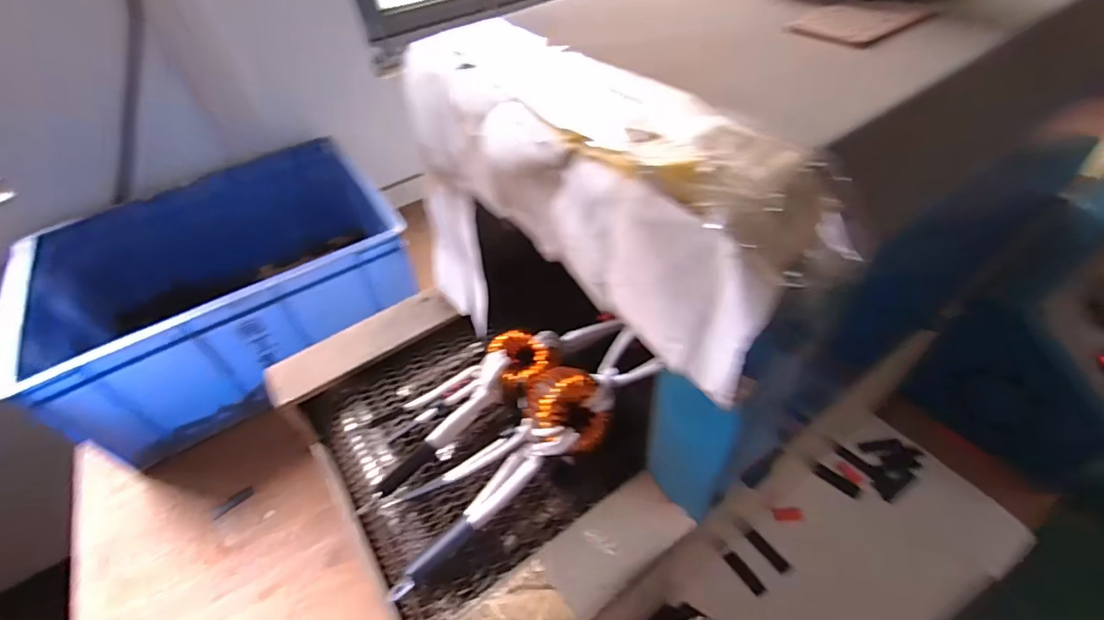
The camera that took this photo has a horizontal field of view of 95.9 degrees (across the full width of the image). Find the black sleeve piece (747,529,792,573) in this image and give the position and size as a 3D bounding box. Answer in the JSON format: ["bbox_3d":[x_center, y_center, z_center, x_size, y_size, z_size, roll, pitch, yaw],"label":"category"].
[{"bbox_3d":[0.278,0.311,0.643,0.015,0.005,0.060,-42,56,-5],"label":"black sleeve piece"}]

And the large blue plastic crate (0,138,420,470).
[{"bbox_3d":[-0.556,-0.046,0.886,0.546,0.215,0.419,-31,52,-23],"label":"large blue plastic crate"}]

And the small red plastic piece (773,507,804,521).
[{"bbox_3d":[0.311,0.269,0.655,0.035,0.006,0.016,-11,62,22],"label":"small red plastic piece"}]

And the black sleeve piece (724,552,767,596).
[{"bbox_3d":[0.244,0.333,0.630,0.018,0.006,0.056,-27,50,-20],"label":"black sleeve piece"}]

